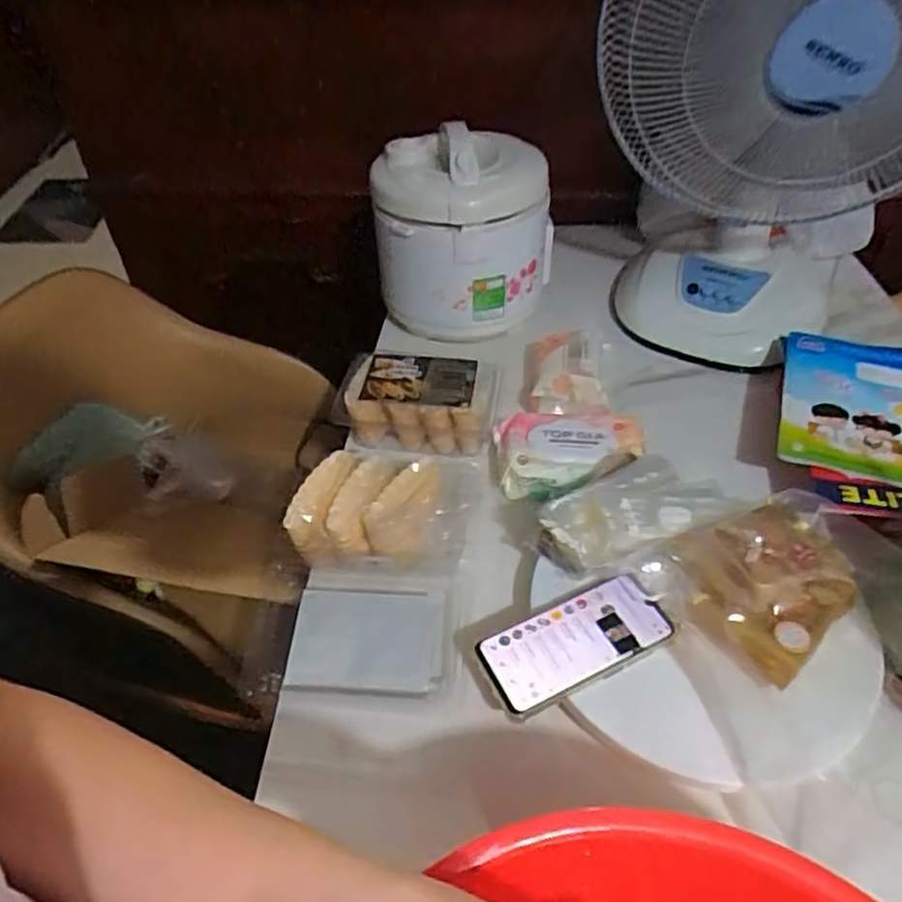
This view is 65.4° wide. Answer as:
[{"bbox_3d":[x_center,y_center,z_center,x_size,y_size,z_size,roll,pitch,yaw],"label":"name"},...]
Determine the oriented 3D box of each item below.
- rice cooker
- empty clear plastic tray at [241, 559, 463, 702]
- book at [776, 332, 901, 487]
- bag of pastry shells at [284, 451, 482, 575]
[{"bbox_3d":[0.022,-0.311,0.991,0.223,0.240,0.234,10,46,11],"label":"rice cooker"},{"bbox_3d":[-0.090,0.168,0.671,0.189,0.032,0.133,0,45,1],"label":"empty clear plastic tray"},{"bbox_3d":[0.481,-0.058,0.823,0.172,0.016,0.266,15,44,16],"label":"book"},{"bbox_3d":[-0.068,0.061,0.732,0.174,0.062,0.117,2,45,4],"label":"bag of pastry shells"}]

